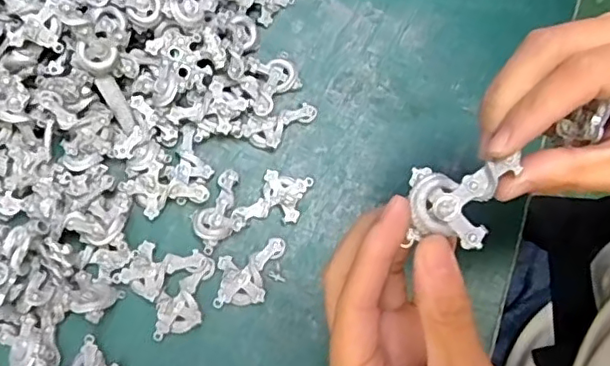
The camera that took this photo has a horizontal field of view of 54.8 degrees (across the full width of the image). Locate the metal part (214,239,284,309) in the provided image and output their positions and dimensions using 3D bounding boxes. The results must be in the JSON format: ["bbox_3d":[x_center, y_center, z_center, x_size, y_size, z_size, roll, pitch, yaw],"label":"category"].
[{"bbox_3d":[-0.032,0.051,0.341,0.036,0.006,0.040,4,72,0],"label":"metal part"}]

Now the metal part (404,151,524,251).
[{"bbox_3d":[0.056,0.007,0.207,0.037,0.009,0.030,1,72,-1],"label":"metal part"}]

